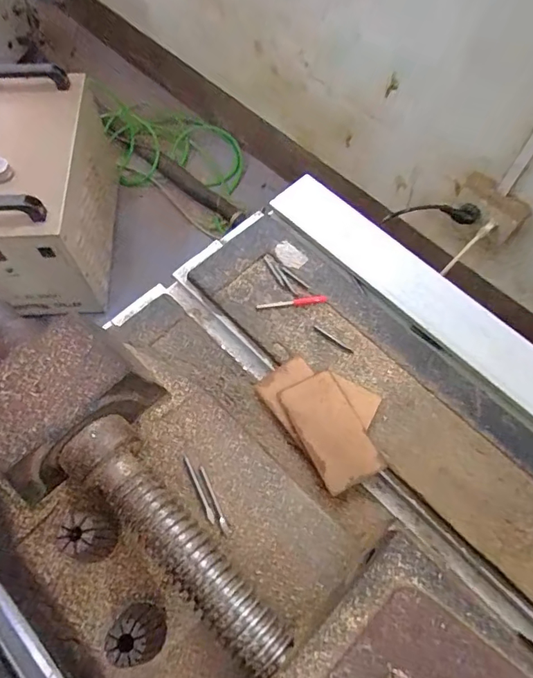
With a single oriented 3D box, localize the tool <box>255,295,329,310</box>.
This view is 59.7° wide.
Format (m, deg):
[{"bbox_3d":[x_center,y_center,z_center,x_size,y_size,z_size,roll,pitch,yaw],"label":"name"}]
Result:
[{"bbox_3d":[0.018,-0.025,0.325,0.049,0.004,0.007,-9,65,-6],"label":"tool"}]

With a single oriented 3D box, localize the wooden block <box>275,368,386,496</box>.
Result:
[{"bbox_3d":[0.038,0.056,0.283,0.038,0.010,0.067,-23,67,-12],"label":"wooden block"}]

